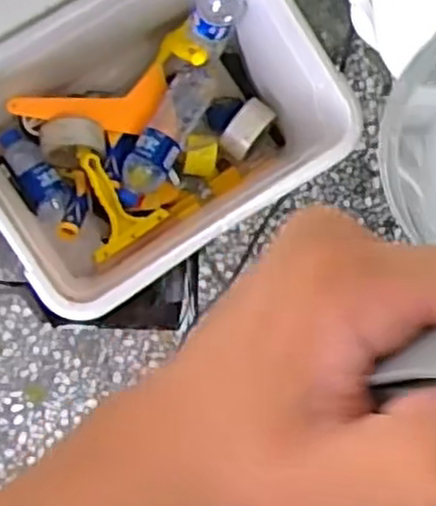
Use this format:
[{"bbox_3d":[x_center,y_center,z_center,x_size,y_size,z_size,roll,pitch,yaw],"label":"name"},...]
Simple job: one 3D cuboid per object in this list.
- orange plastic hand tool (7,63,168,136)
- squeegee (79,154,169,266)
[{"bbox_3d":[-0.179,-0.208,1.083,0.233,0.037,0.092,-10,91,-30],"label":"orange plastic hand tool"},{"bbox_3d":[-0.160,-0.068,1.088,0.107,0.018,0.143,-39,113,-19],"label":"squeegee"}]

